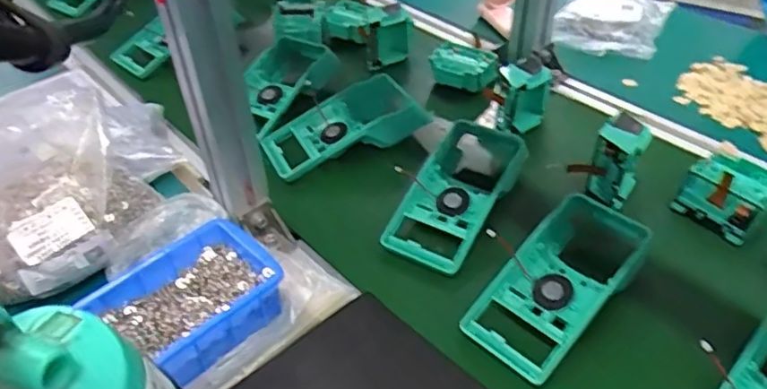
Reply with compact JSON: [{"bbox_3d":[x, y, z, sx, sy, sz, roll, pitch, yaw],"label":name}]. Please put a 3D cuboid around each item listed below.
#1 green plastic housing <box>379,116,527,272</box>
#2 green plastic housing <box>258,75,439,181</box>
[{"bbox_3d":[0.078,-0.003,0.614,0.081,0.041,0.192,21,57,23],"label":"green plastic housing"},{"bbox_3d":[-0.047,-0.083,0.695,0.190,0.049,0.092,-19,46,-20],"label":"green plastic housing"}]

